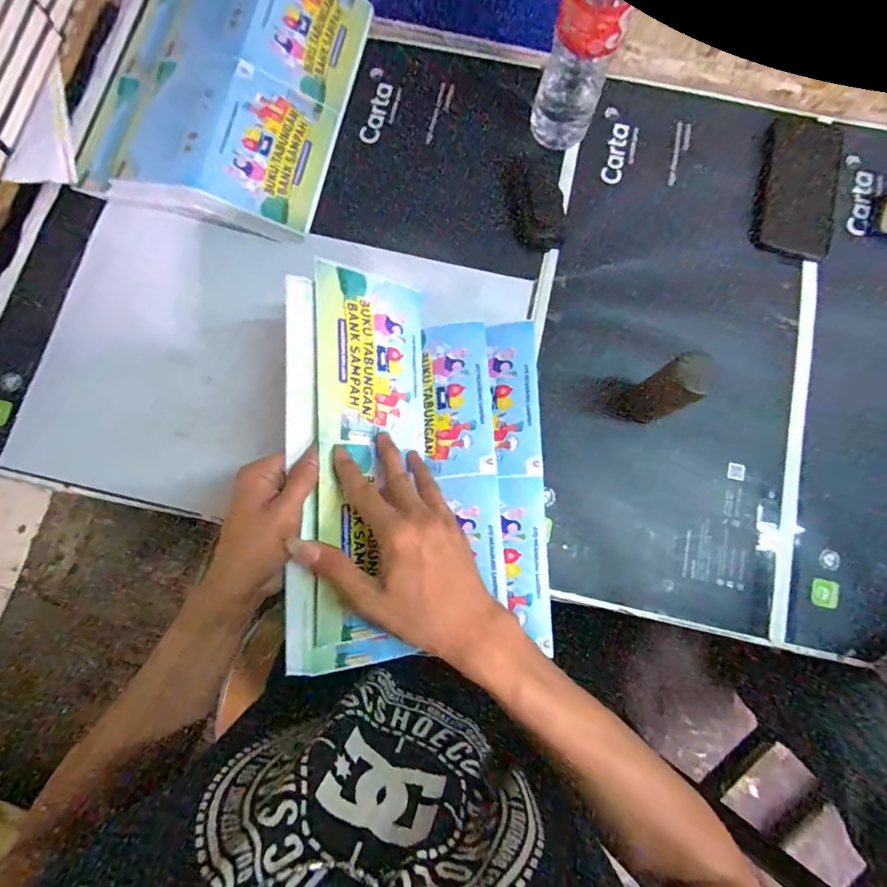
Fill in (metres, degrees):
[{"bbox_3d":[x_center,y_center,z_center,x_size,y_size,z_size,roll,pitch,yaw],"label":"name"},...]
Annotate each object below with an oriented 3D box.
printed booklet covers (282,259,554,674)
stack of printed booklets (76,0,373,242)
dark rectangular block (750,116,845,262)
[{"bbox_3d":[-0.025,0.010,0.413,0.237,0.045,0.325,4,76,-23],"label":"printed booklet covers"},{"bbox_3d":[-0.255,-0.404,0.529,0.279,0.060,0.329,10,78,2],"label":"stack of printed booklets"},{"bbox_3d":[0.411,-0.297,0.545,0.089,0.010,0.193,18,79,3],"label":"dark rectangular block"}]

